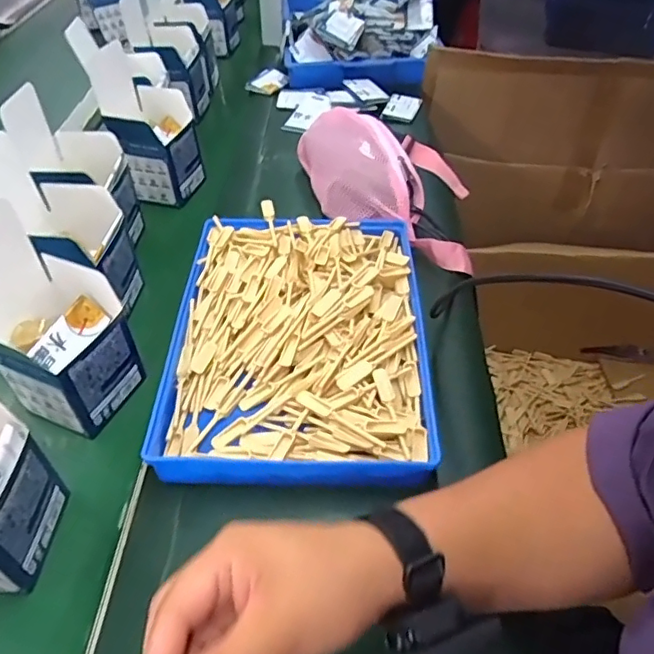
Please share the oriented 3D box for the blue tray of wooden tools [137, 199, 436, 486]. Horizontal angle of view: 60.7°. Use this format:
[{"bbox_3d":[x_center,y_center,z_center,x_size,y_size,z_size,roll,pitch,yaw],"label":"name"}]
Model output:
[{"bbox_3d":[-0.027,0.002,0.543,0.232,0.046,0.314,-3,48,4],"label":"blue tray of wooden tools"}]

